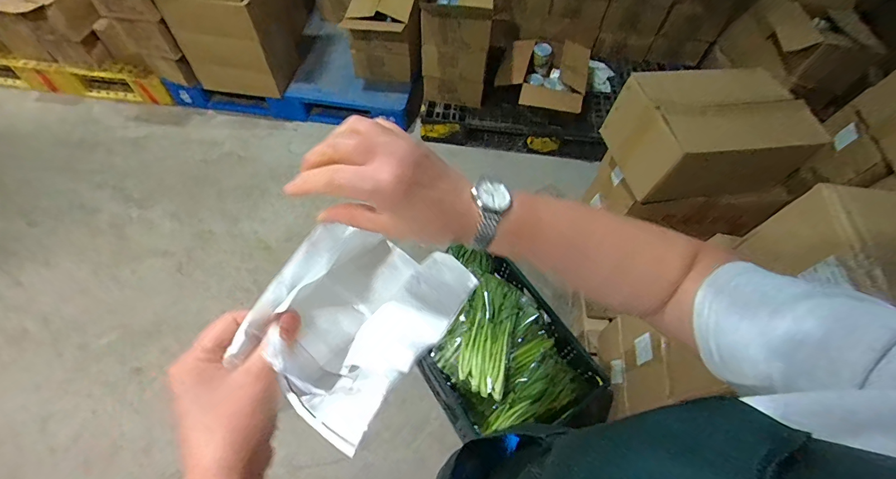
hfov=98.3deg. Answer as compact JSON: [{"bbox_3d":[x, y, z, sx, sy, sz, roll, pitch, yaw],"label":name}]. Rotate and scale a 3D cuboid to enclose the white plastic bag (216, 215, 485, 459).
[{"bbox_3d":[-0.067,0.054,0.295,0.127,0.068,0.144,27,61,14],"label":"white plastic bag"}]

